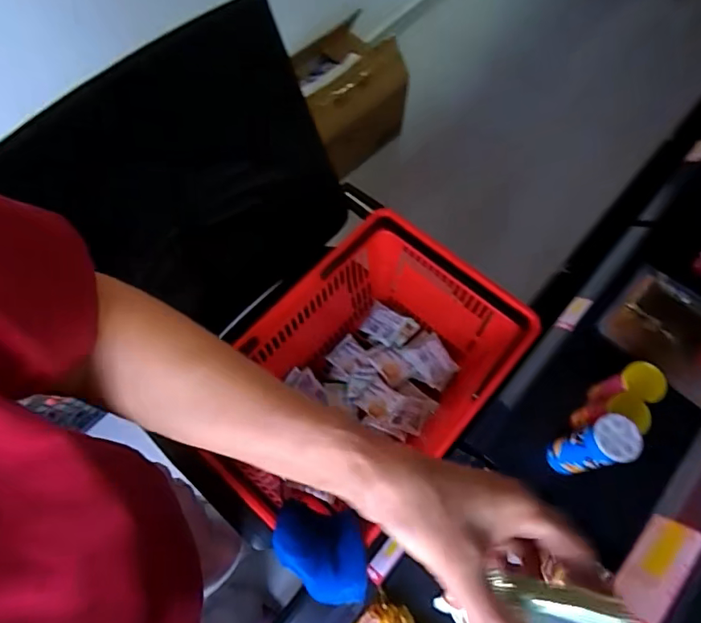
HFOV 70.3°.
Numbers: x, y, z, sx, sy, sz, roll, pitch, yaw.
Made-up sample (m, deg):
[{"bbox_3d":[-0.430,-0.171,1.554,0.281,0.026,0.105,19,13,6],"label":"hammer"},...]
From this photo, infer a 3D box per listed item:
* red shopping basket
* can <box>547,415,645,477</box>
[{"bbox_3d":[0.025,0.126,0.835,0.327,0.238,0.483,36,72,13],"label":"red shopping basket"},{"bbox_3d":[0.410,0.231,0.853,0.075,0.186,0.074,-13,69,-6],"label":"can"}]

